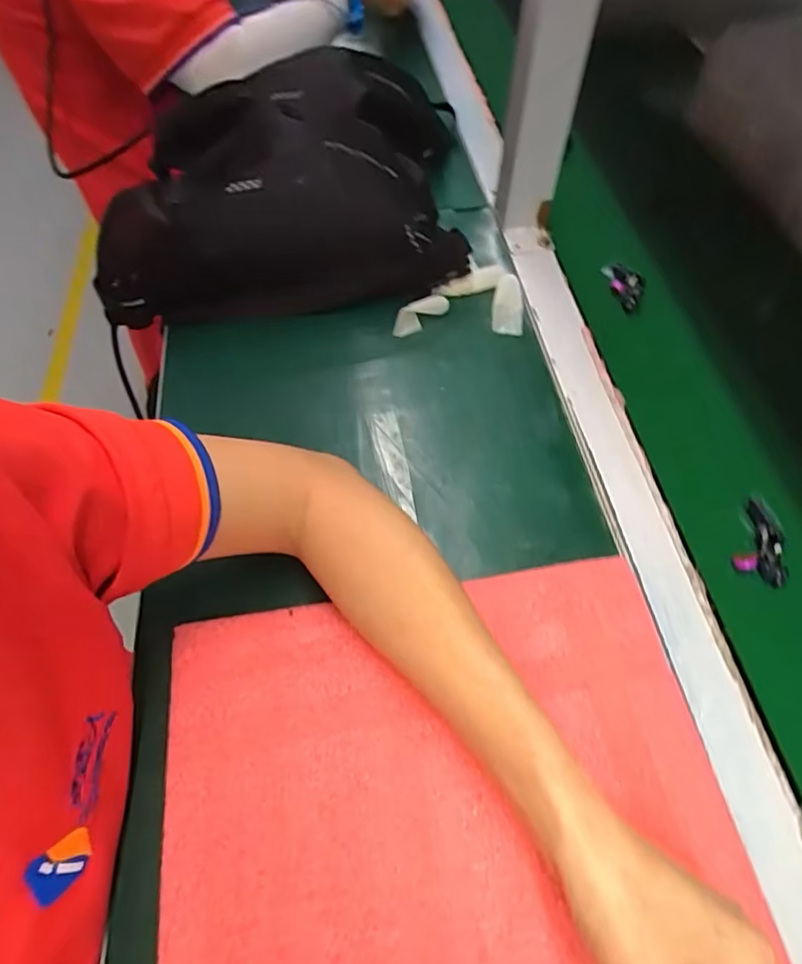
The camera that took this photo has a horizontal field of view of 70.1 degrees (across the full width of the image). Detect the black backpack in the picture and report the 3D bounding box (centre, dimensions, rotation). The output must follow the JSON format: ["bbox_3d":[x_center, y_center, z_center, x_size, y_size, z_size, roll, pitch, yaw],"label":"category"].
[{"bbox_3d":[-0.092,-0.272,0.501,0.289,0.108,0.268,-5,58,-3],"label":"black backpack"}]

